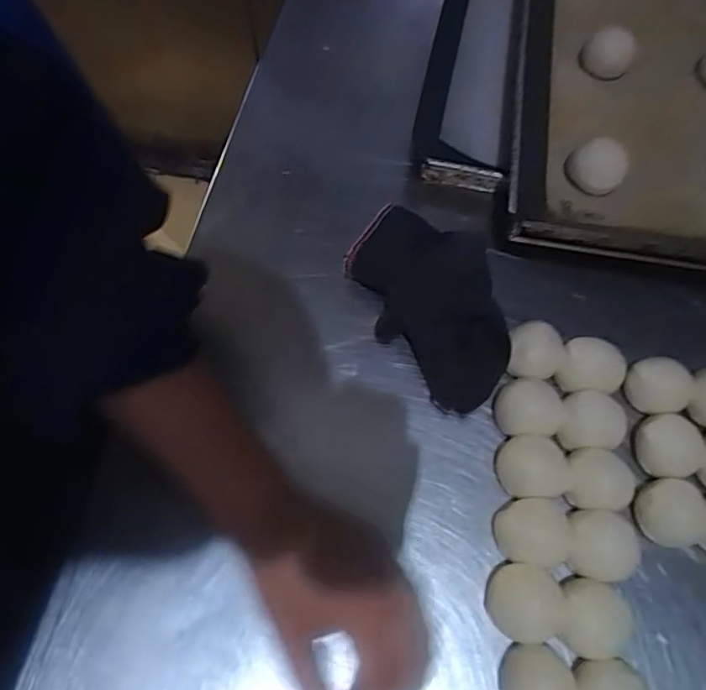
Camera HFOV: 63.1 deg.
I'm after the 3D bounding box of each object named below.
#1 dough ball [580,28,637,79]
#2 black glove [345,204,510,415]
[{"bbox_3d":[0.204,-0.231,0.465,0.038,0.032,0.035,1,66,-1],"label":"dough ball"},{"bbox_3d":[0.059,-0.033,0.412,0.087,0.042,0.154,-23,69,-12],"label":"black glove"}]

